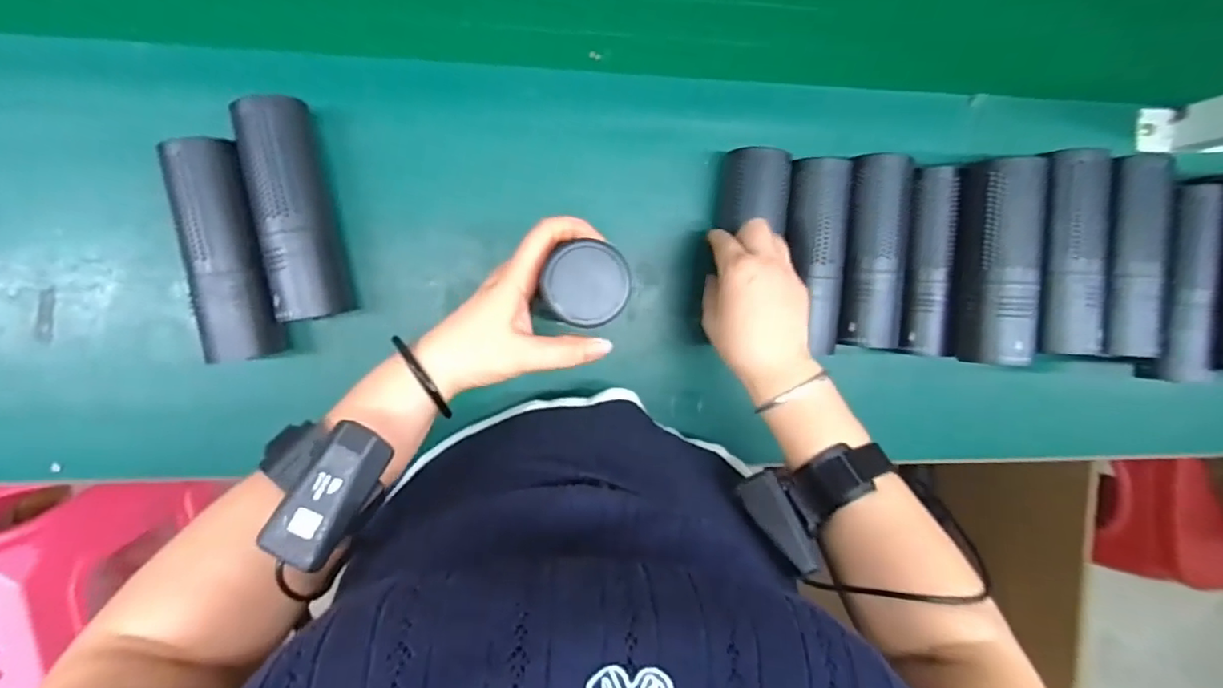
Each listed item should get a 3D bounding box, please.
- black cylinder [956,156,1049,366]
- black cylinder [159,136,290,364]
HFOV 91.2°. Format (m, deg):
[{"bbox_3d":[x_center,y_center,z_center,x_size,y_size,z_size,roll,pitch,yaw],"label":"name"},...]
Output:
[{"bbox_3d":[0.317,-0.068,0.484,0.058,0.045,0.166,8,92,-9],"label":"black cylinder"},{"bbox_3d":[-0.295,-0.070,0.466,0.049,0.056,0.162,-9,95,-8],"label":"black cylinder"}]

